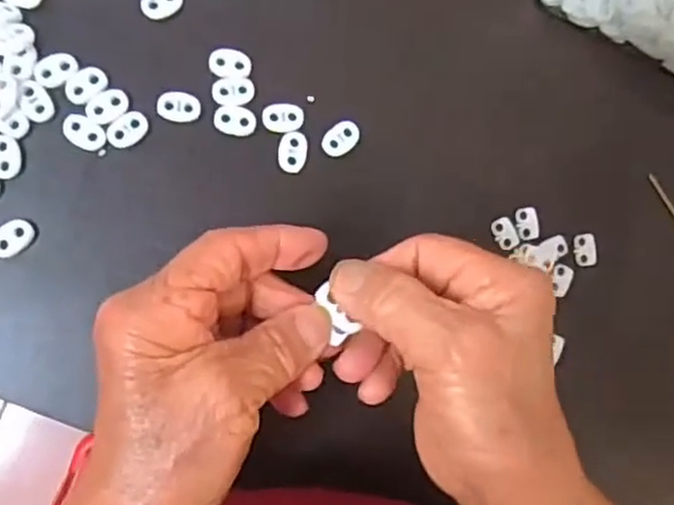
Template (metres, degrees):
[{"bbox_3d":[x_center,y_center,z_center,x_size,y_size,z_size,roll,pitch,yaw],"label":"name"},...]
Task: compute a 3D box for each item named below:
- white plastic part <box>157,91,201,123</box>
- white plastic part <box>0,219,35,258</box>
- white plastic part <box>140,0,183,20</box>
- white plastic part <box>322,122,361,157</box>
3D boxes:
[{"bbox_3d":[-0.086,-0.079,0.374,0.023,0.004,0.016,9,88,-8],"label":"white plastic part"},{"bbox_3d":[-0.170,-0.007,0.361,0.023,0.005,0.015,-42,95,-7],"label":"white plastic part"},{"bbox_3d":[-0.095,-0.136,0.374,0.024,0.004,0.016,-32,94,-8],"label":"white plastic part"},{"bbox_3d":[0.003,-0.064,0.387,0.023,0.004,0.015,-44,95,-7],"label":"white plastic part"}]

